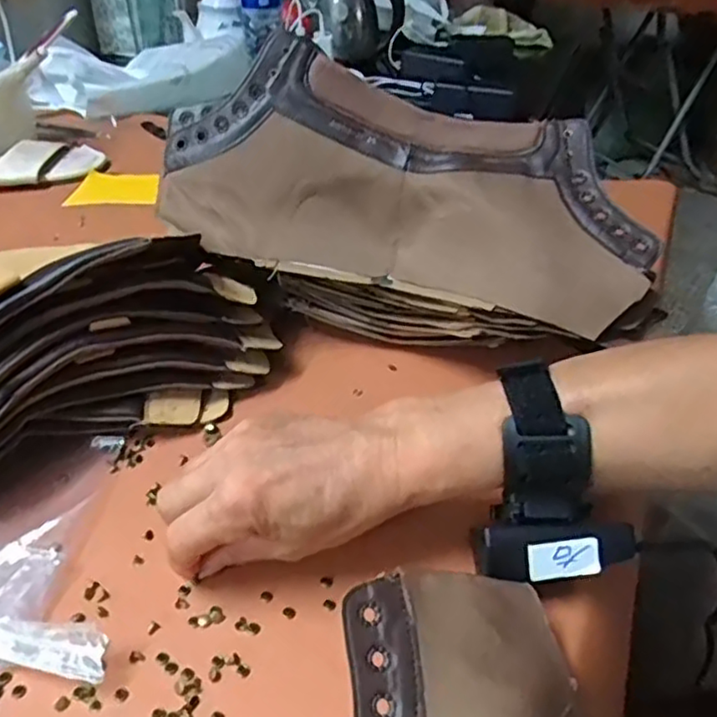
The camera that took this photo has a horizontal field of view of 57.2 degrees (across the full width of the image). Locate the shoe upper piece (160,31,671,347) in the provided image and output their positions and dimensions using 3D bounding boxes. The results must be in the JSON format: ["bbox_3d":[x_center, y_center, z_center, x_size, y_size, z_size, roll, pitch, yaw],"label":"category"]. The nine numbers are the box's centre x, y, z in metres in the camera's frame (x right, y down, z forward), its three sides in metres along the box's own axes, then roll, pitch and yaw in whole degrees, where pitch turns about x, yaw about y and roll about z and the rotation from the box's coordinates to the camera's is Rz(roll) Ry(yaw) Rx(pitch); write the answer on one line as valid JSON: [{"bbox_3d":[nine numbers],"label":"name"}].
[{"bbox_3d":[0.025,-0.105,0.433,0.321,0.110,0.151,12,74,18],"label":"shoe upper piece"}]

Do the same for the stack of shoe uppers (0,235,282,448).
[{"bbox_3d":[-0.194,0.000,0.390,0.293,0.105,0.110,-23,42,-25],"label":"stack of shoe uppers"}]

